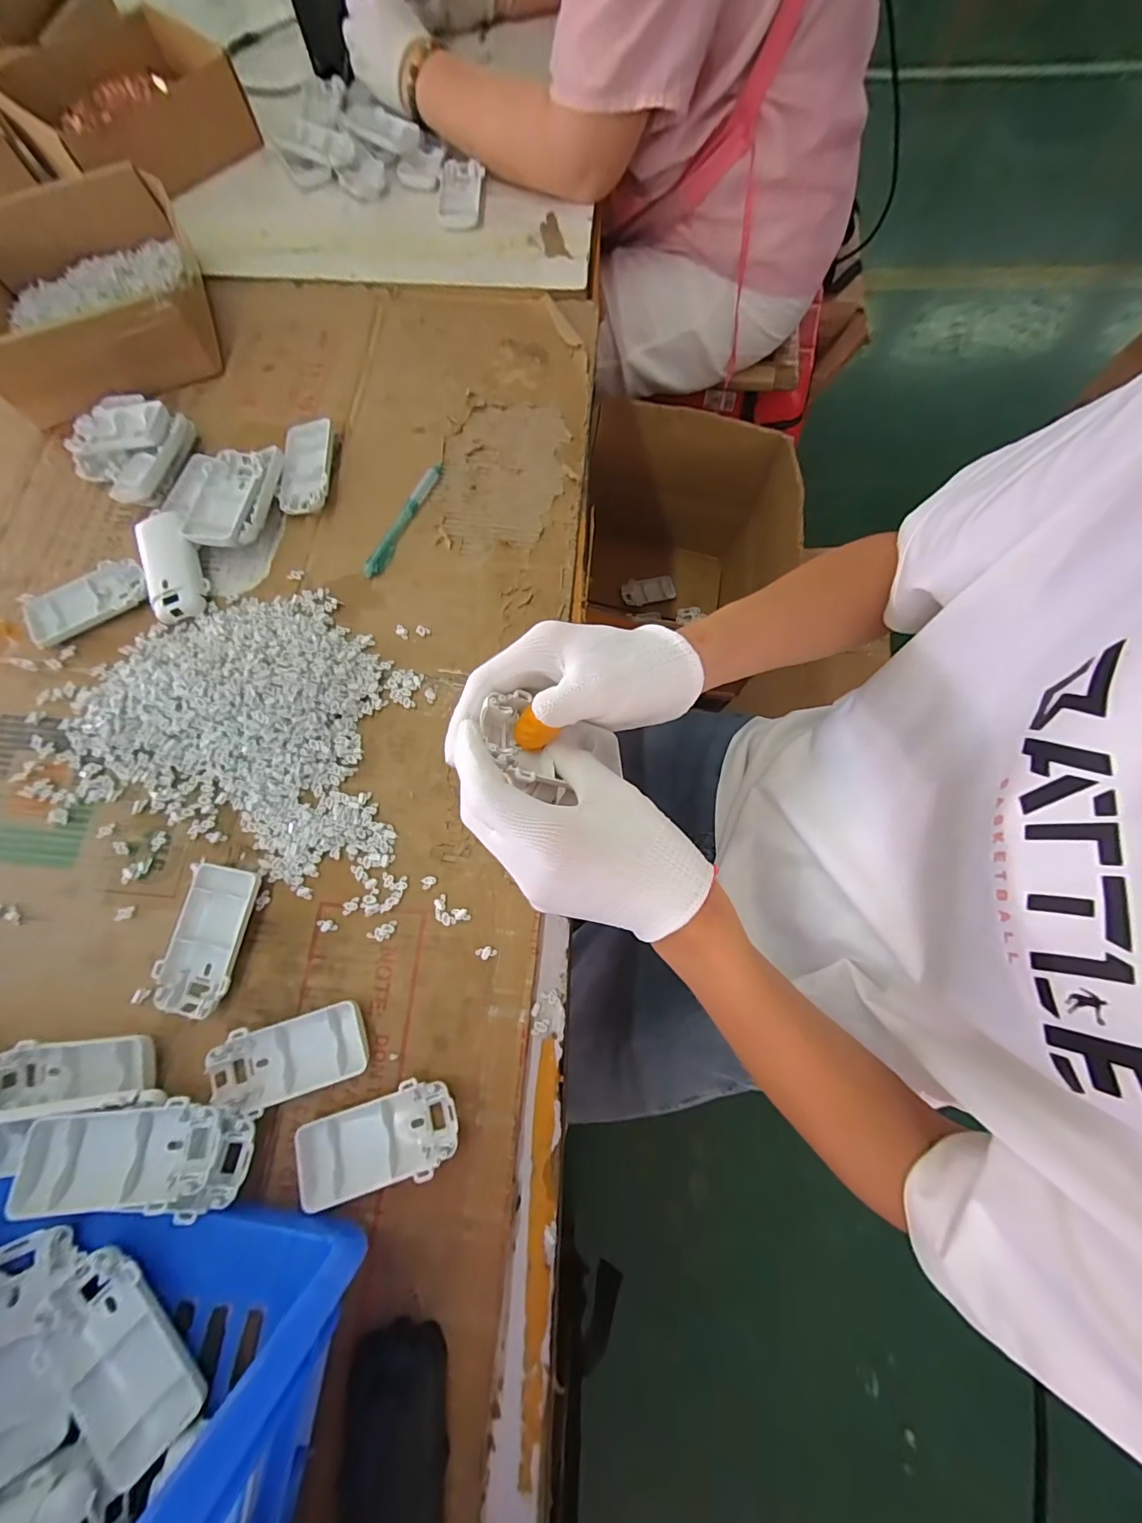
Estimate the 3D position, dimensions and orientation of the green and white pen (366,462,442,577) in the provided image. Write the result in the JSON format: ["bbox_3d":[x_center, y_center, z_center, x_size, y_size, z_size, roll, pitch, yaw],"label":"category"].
[{"bbox_3d":[-0.149,-0.217,0.442,0.014,0.008,0.126,24,76,6],"label":"green and white pen"}]

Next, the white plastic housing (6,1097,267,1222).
[{"bbox_3d":[-0.249,0.227,0.283,0.113,0.022,0.054,10,75,-14],"label":"white plastic housing"}]

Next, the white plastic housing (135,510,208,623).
[{"bbox_3d":[-0.338,-0.166,0.415,0.043,0.023,0.090,-18,76,-5],"label":"white plastic housing"}]

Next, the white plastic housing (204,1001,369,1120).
[{"bbox_3d":[-0.184,0.195,0.323,0.096,0.018,0.049,-12,75,-4],"label":"white plastic housing"}]

